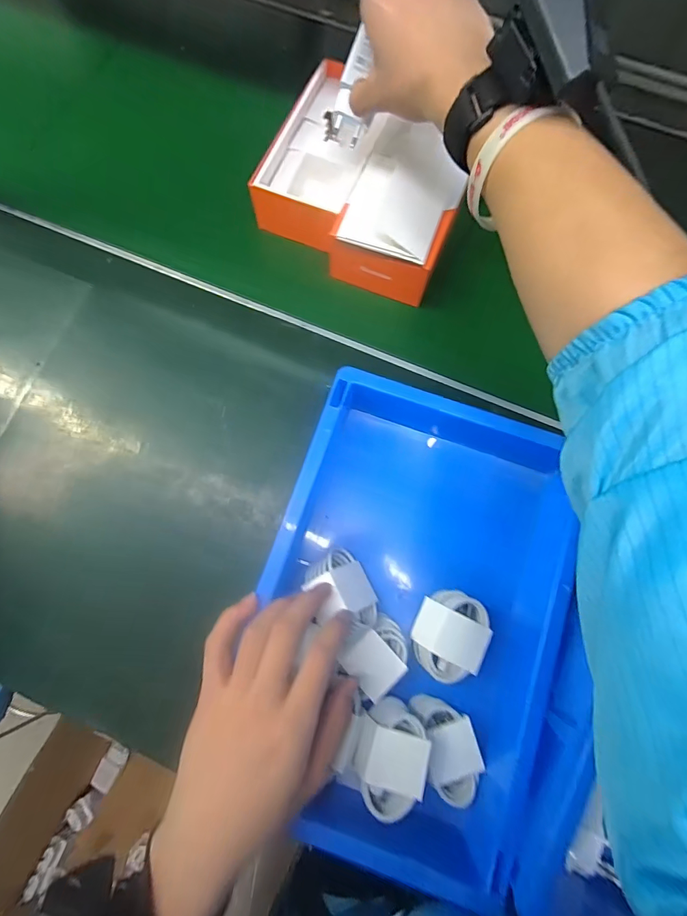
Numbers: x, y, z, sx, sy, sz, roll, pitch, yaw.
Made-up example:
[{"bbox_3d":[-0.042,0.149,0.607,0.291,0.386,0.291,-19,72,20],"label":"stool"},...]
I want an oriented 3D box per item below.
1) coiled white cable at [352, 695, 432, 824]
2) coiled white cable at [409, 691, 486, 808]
[{"bbox_3d":[0.033,0.208,0.284,0.047,0.020,0.066,13,75,2],"label":"coiled white cable"},{"bbox_3d":[0.078,0.212,0.300,0.039,0.014,0.068,-12,76,-4],"label":"coiled white cable"}]

